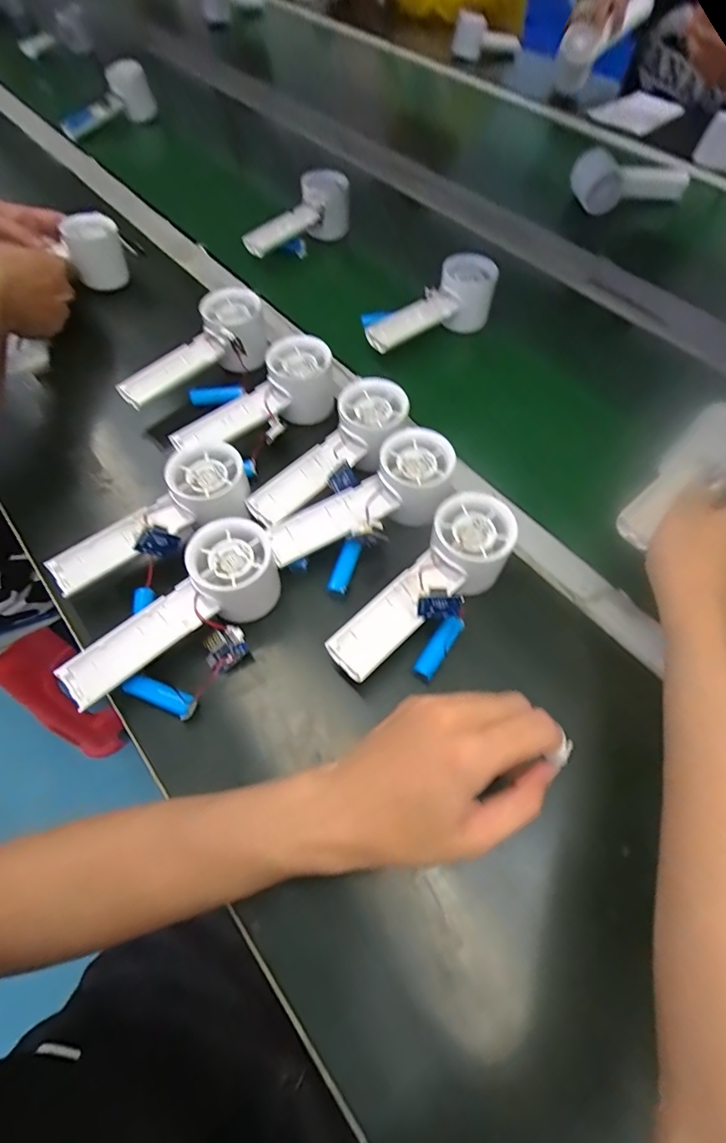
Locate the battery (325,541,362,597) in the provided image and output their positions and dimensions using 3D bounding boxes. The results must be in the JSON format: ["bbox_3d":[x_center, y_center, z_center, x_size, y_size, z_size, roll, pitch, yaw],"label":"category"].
[{"bbox_3d":[-0.014,-0.004,0.377,0.014,0.014,0.050,16,62,9],"label":"battery"}]

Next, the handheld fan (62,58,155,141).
[{"bbox_3d":[-0.458,-0.842,0.879,0.074,0.083,0.214,18,62,10],"label":"handheld fan"}]

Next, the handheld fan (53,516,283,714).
[{"bbox_3d":[-0.124,0.033,0.333,0.055,0.049,0.156,38,67,20],"label":"handheld fan"}]

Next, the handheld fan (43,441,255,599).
[{"bbox_3d":[-0.159,-0.039,0.371,0.160,0.042,0.064,-36,65,-4],"label":"handheld fan"}]

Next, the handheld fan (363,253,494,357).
[{"bbox_3d":[0.069,-0.284,0.522,0.156,0.061,0.047,-28,64,-15],"label":"handheld fan"}]

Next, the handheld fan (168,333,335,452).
[{"bbox_3d":[-0.100,-0.152,0.445,0.154,0.065,0.053,-26,63,-14],"label":"handheld fan"}]

